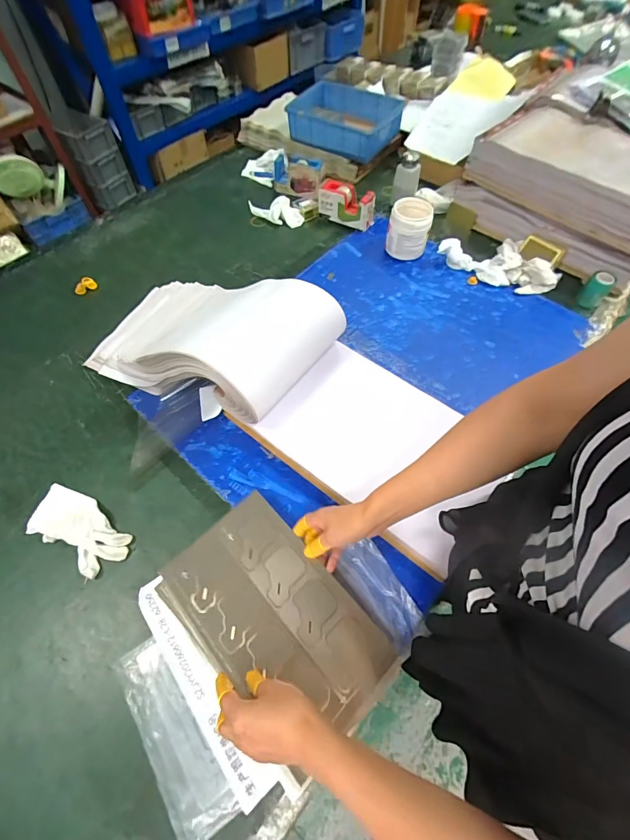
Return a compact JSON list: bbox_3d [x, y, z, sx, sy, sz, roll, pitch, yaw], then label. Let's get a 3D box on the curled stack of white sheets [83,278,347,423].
[{"bbox_3d":[-0.205,-0.167,0.684,0.432,0.153,0.265,25,64,12],"label":"curled stack of white sheets"}]

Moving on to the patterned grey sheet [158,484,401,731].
[{"bbox_3d":[-0.056,0.258,0.496,0.177,0.031,0.298,-40,70,-20],"label":"patterned grey sheet"}]

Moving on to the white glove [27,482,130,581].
[{"bbox_3d":[-0.370,0.171,0.576,0.172,0.019,0.085,27,64,12],"label":"white glove"}]

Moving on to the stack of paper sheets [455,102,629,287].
[{"bbox_3d":[0.615,-0.543,0.876,0.452,0.181,0.274,38,67,19],"label":"stack of paper sheets"}]

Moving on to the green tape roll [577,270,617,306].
[{"bbox_3d":[0.619,-0.287,0.805,0.050,0.064,0.053,39,67,18],"label":"green tape roll"}]

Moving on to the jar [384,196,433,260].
[{"bbox_3d":[0.221,-0.449,0.865,0.092,0.102,0.096,1,62,-1],"label":"jar"}]

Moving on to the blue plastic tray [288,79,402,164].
[{"bbox_3d":[0.092,-0.853,1.040,0.256,0.093,0.231,27,64,14],"label":"blue plastic tray"}]

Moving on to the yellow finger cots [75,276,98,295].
[{"bbox_3d":[-0.516,-0.302,0.821,0.047,0.019,0.025,-32,67,-17],"label":"yellow finger cots"}]

